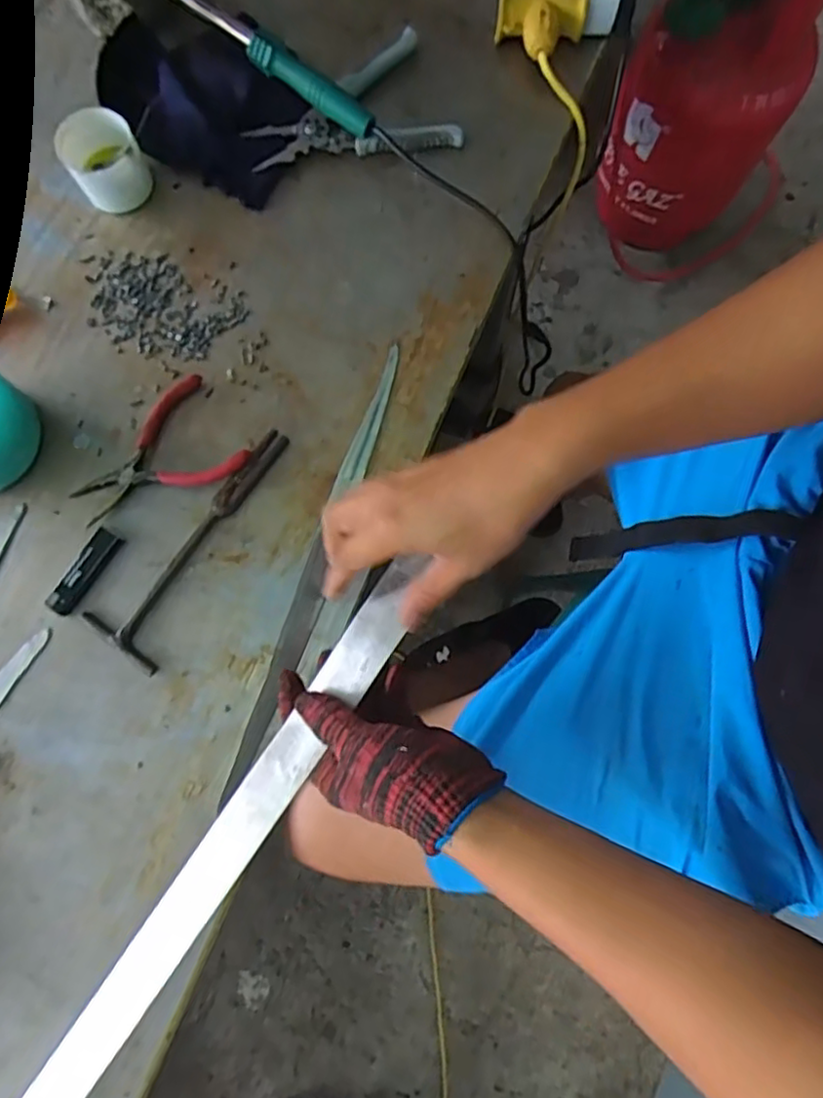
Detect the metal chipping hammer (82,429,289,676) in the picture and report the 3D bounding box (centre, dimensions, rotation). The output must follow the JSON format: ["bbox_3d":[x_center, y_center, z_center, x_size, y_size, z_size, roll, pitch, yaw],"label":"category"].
[{"bbox_3d":[-0.185,-0.012,0.534,0.067,0.012,0.221,30,82,6],"label":"metal chipping hammer"}]

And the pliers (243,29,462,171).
[{"bbox_3d":[-0.055,-0.397,0.598,0.185,0.029,0.115,-27,81,-4],"label":"pliers"}]

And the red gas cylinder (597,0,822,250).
[{"bbox_3d":[0.529,-0.814,1.148,0.276,0.520,0.250,25,81,5],"label":"red gas cylinder"}]

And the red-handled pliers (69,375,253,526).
[{"bbox_3d":[-0.221,-0.077,0.545,0.141,0.018,0.098,-32,81,-5],"label":"red-handled pliers"}]

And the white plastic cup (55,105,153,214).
[{"bbox_3d":[-0.273,-0.346,0.574,0.064,0.060,0.059,0,80,1],"label":"white plastic cup"}]

